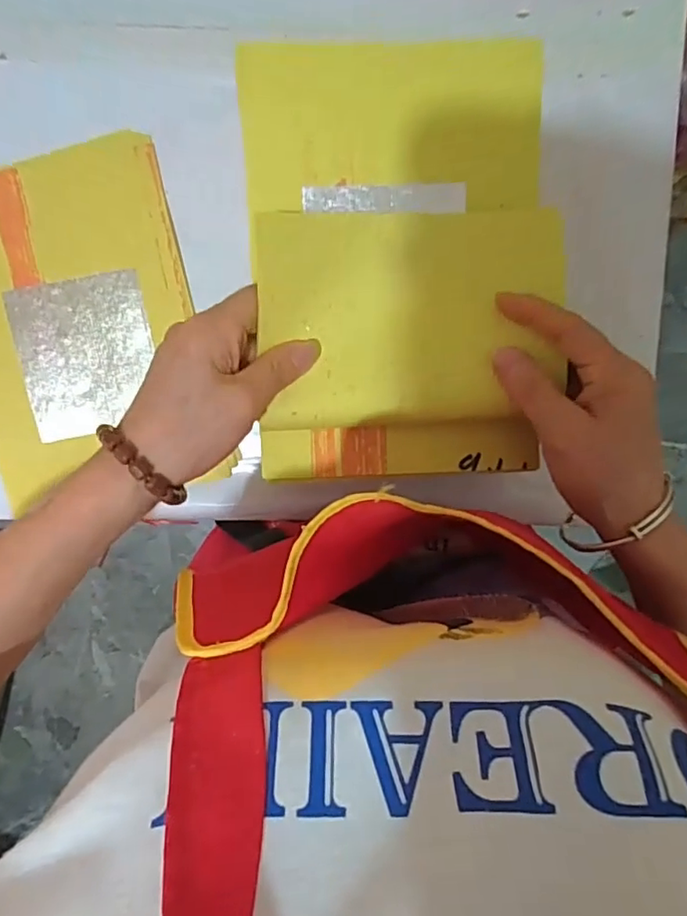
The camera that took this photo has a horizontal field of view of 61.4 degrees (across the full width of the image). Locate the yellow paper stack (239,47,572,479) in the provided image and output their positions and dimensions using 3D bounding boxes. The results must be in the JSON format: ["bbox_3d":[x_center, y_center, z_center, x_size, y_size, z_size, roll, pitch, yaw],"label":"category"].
[{"bbox_3d":[0.029,-0.100,0.303,0.154,0.037,0.222,-3,97,-1],"label":"yellow paper stack"}]

